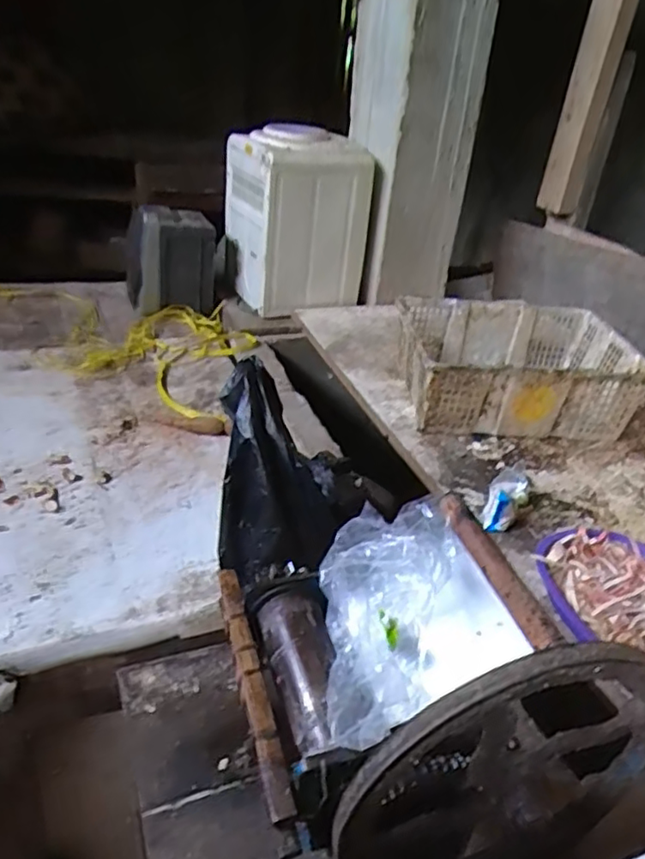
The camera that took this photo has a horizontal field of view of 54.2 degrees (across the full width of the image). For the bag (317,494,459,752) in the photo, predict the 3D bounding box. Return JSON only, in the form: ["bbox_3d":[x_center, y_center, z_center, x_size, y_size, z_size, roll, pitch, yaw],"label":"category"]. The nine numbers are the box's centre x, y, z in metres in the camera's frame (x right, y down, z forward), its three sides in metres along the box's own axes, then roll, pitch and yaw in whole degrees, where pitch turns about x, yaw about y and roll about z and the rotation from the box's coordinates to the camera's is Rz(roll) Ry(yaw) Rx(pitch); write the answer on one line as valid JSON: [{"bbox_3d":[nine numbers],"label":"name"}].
[{"bbox_3d":[0.044,0.146,0.508,0.104,0.057,0.204,10,55,9],"label":"bag"}]

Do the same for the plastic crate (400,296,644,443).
[{"bbox_3d":[0.404,-0.132,1.386,0.470,0.177,0.355,3,32,-5],"label":"plastic crate"}]

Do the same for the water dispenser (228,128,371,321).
[{"bbox_3d":[-0.082,-0.581,1.725,0.325,0.418,0.388,-5,33,-18],"label":"water dispenser"}]

